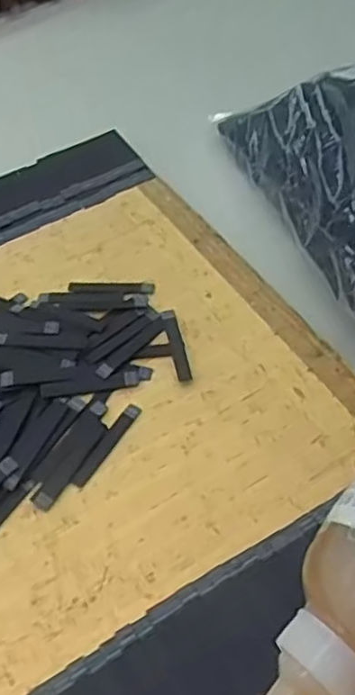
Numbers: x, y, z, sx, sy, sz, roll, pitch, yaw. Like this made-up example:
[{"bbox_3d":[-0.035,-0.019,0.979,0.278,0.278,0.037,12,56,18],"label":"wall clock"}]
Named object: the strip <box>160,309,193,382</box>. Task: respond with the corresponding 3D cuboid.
[{"bbox_3d":[-0.001,-0.002,0.436,0.009,0.004,0.055,-12,55,-4],"label":"strip"}]

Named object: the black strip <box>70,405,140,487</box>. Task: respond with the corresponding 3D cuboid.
[{"bbox_3d":[-0.042,0.057,0.401,0.009,0.004,0.059,27,61,21],"label":"black strip"}]

